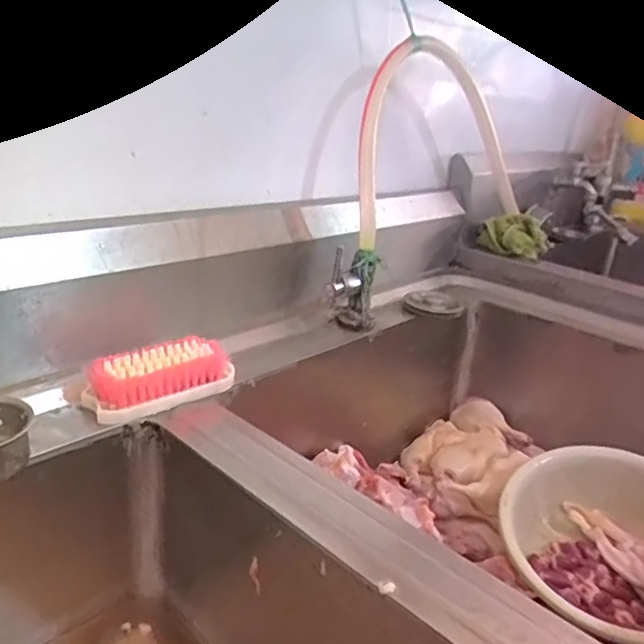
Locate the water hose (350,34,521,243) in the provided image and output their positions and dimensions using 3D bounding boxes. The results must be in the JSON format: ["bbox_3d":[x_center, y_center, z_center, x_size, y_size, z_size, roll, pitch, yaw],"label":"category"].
[{"bbox_3d":[0.174,-0.263,0.825,0.147,0.237,0.410,17,25,28],"label":"water hose"}]

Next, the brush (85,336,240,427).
[{"bbox_3d":[-0.144,0.049,0.532,0.055,0.039,0.132,22,28,37],"label":"brush"}]

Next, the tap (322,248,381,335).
[{"bbox_3d":[0.037,-0.040,0.718,0.057,0.108,0.076,7,22,5],"label":"tap"}]

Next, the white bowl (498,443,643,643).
[{"bbox_3d":[0.344,0.275,0.672,0.264,0.128,0.264,-3,32,2],"label":"white bowl"}]

